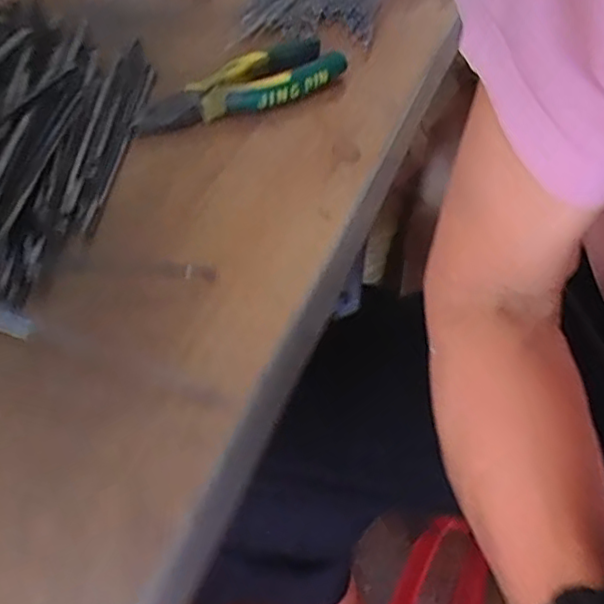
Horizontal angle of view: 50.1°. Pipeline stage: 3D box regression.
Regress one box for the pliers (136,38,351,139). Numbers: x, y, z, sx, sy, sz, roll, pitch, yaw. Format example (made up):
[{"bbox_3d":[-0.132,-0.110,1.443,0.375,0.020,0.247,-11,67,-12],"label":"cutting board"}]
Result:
[{"bbox_3d":[-0.035,-0.154,0.456,0.062,0.020,0.172,35,57,27],"label":"pliers"}]

